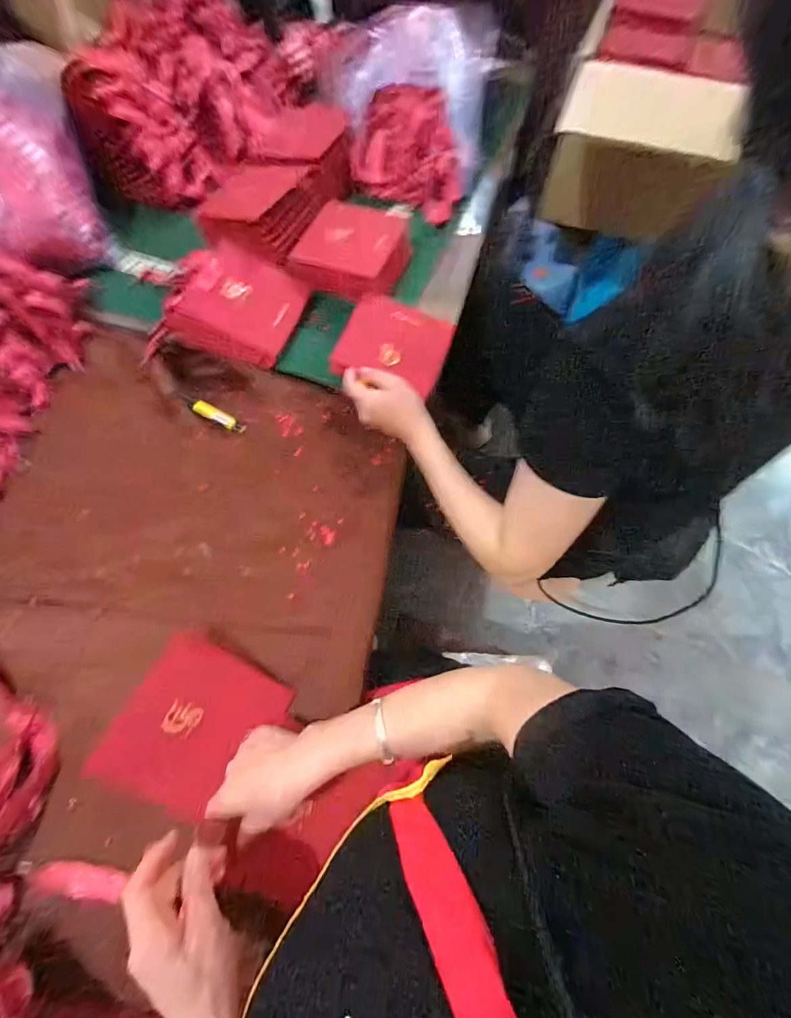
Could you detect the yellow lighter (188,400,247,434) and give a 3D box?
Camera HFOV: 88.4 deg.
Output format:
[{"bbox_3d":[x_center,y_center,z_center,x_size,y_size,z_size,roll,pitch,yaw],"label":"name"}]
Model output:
[{"bbox_3d":[-0.242,-0.127,0.552,0.085,0.008,0.021,25,71,10],"label":"yellow lighter"}]

